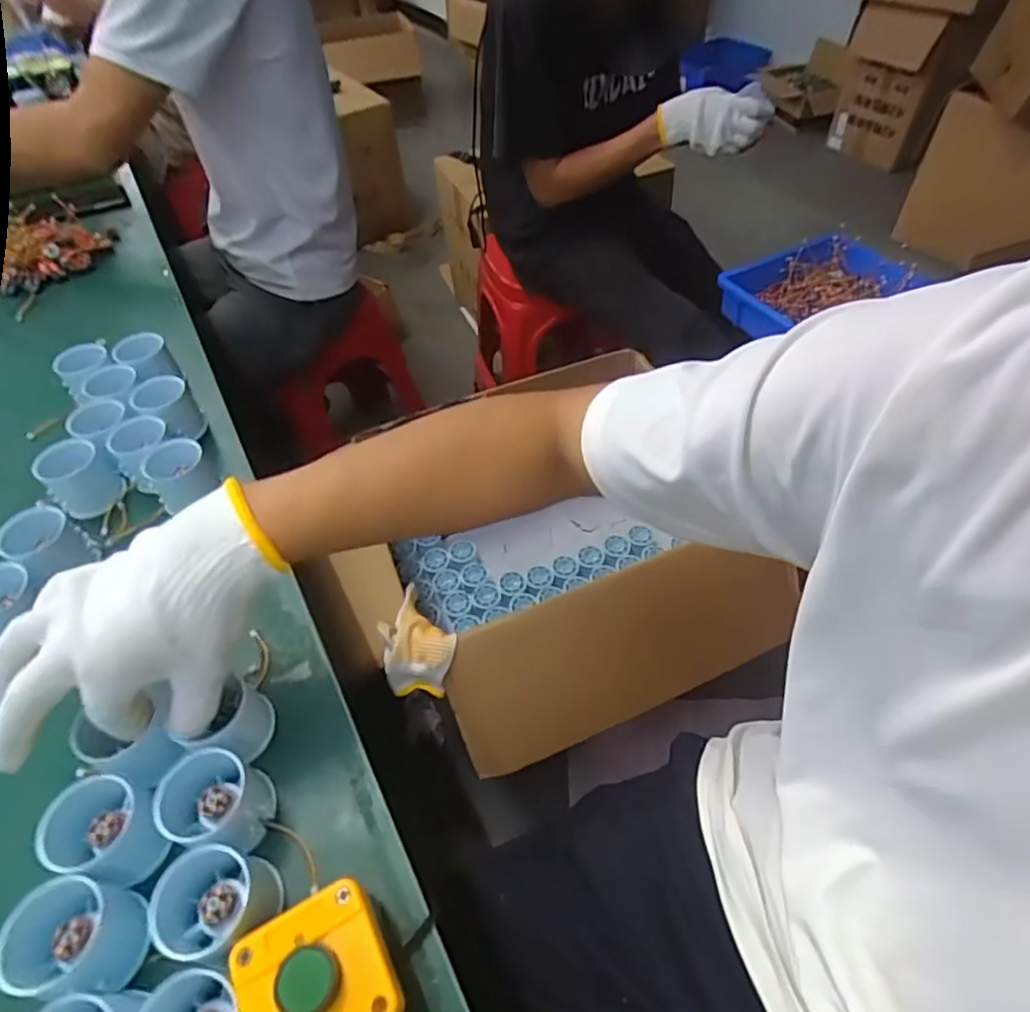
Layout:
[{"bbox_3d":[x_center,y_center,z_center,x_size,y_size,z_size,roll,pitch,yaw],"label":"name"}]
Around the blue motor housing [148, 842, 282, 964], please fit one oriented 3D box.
[{"bbox_3d":[-0.169,0.225,0.340,0.065,0.043,0.054,9,52,11],"label":"blue motor housing"}]

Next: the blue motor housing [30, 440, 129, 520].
[{"bbox_3d":[-0.398,-0.026,0.554,0.052,0.053,0.044,-39,59,-24],"label":"blue motor housing"}]

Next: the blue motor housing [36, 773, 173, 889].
[{"bbox_3d":[-0.243,0.194,0.362,0.050,0.048,0.050,5,52,8],"label":"blue motor housing"}]

